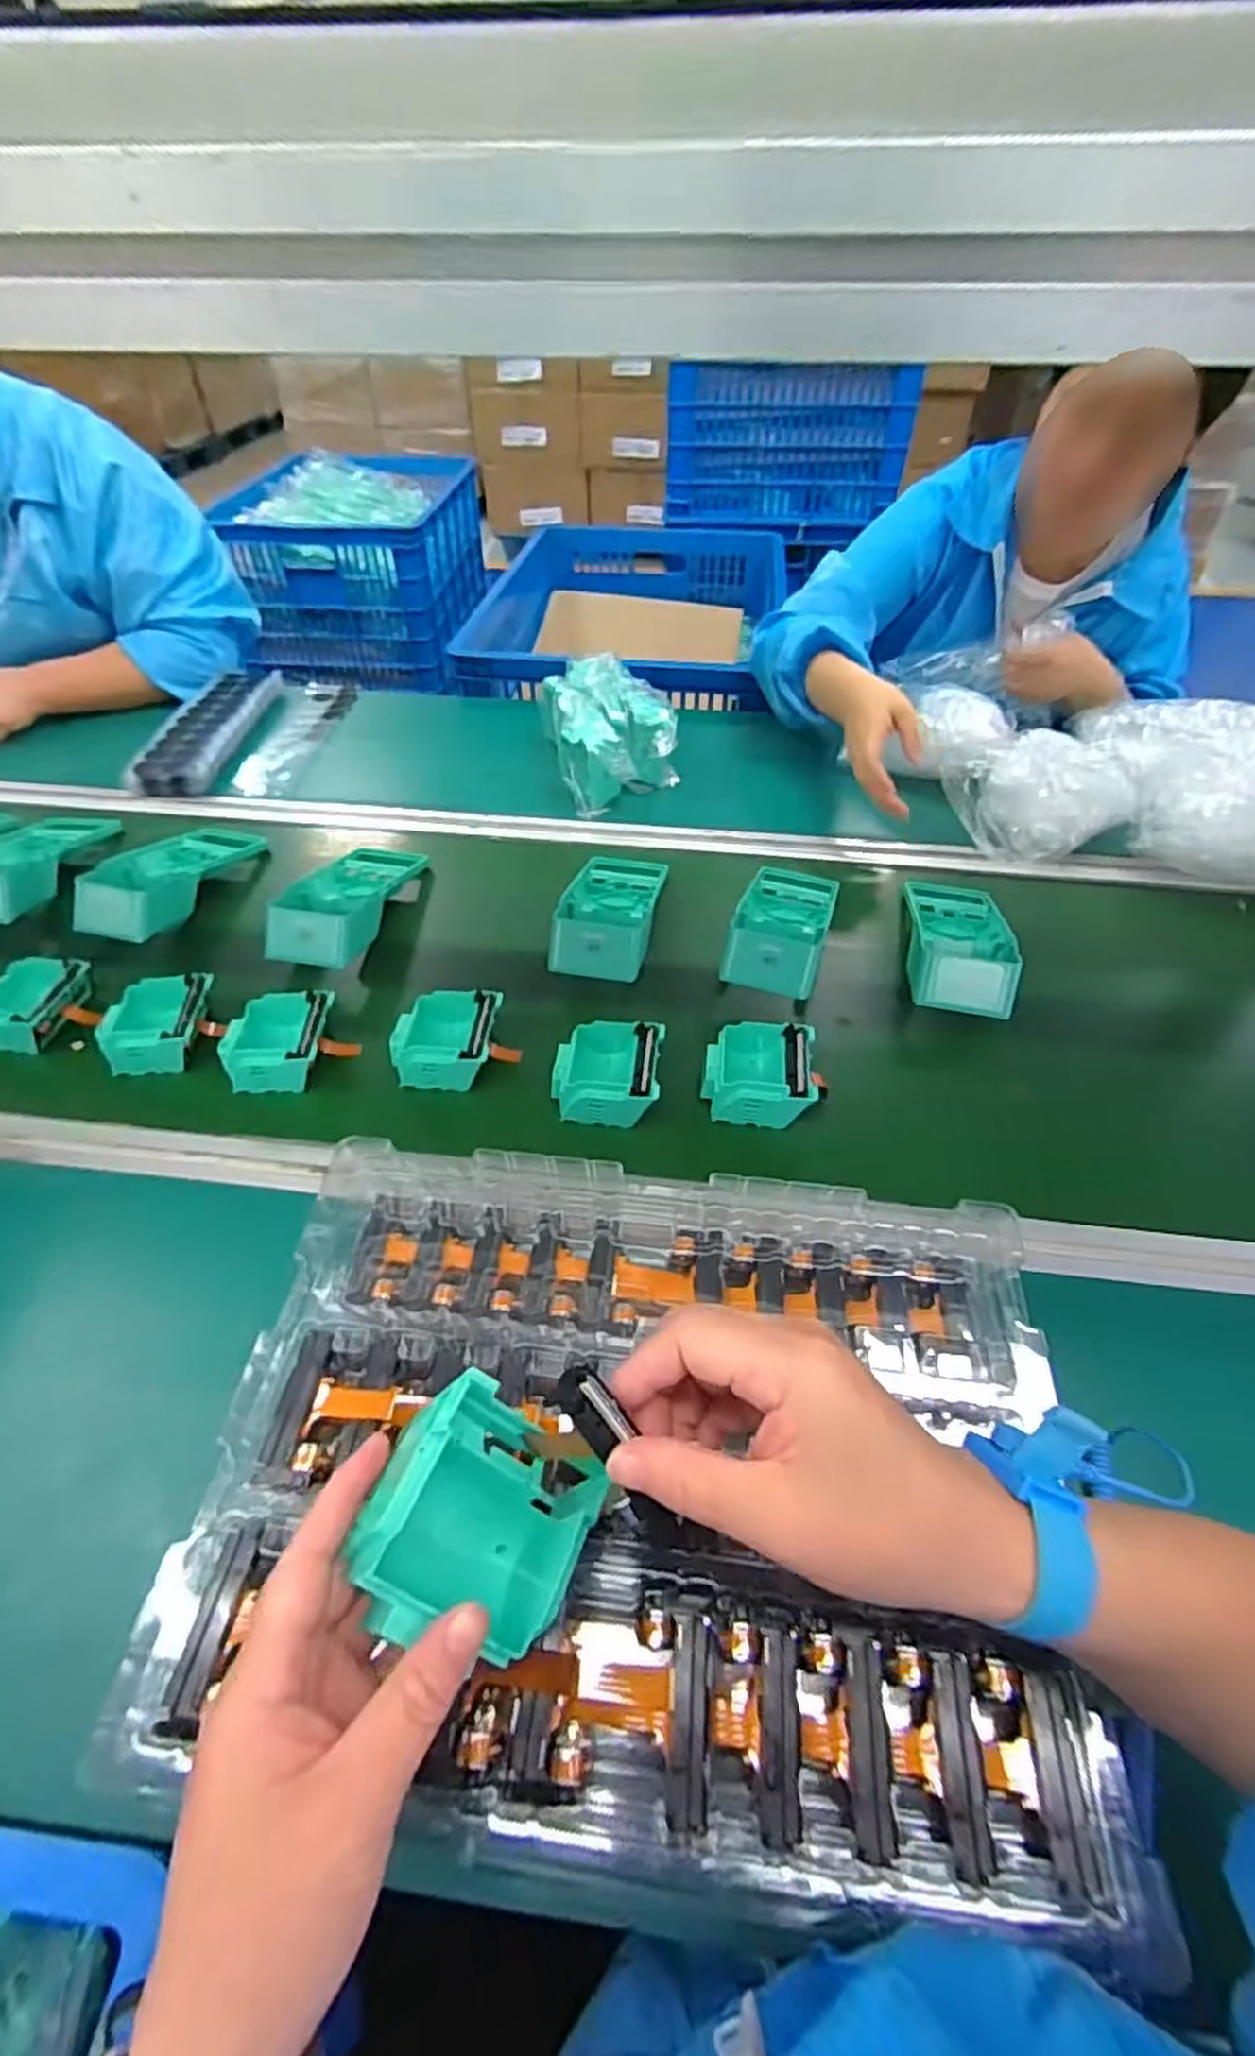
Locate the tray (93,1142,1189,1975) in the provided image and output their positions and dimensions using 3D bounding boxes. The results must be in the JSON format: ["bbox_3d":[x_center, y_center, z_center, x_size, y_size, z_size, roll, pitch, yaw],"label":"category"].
[{"bbox_3d":[0.007,0.195,0.359,0.381,0.037,0.271,5,49,6],"label":"tray"}]

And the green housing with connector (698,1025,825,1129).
[{"bbox_3d":[0.104,0.042,0.581,0.091,0.053,0.085,6,49,7],"label":"green housing with connector"}]

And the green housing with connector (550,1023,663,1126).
[{"bbox_3d":[-0.014,0.037,0.581,0.081,0.044,0.077,4,49,5],"label":"green housing with connector"}]

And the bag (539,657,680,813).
[{"bbox_3d":[-0.026,-0.358,0.905,0.132,0.090,0.216,-13,50,-10],"label":"bag"}]

